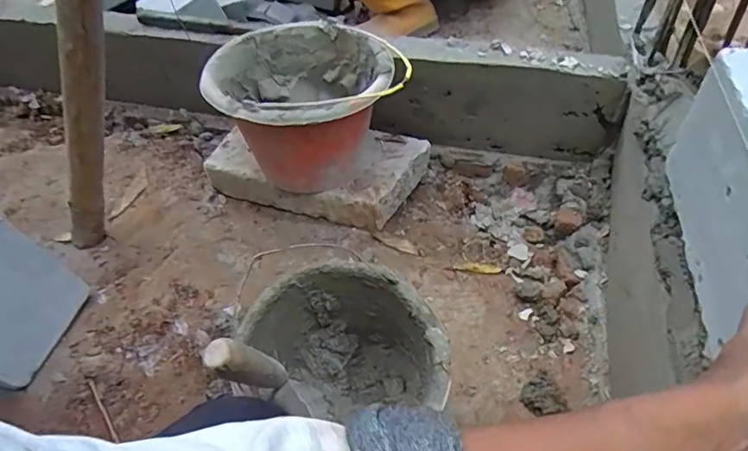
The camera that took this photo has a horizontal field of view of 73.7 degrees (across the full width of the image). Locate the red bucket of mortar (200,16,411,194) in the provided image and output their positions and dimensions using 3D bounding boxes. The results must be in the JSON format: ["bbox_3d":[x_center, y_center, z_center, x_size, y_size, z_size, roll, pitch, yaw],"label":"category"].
[{"bbox_3d":[-0.110,-0.189,0.841,0.277,0.191,0.276,-2,46,2],"label":"red bucket of mortar"}]

